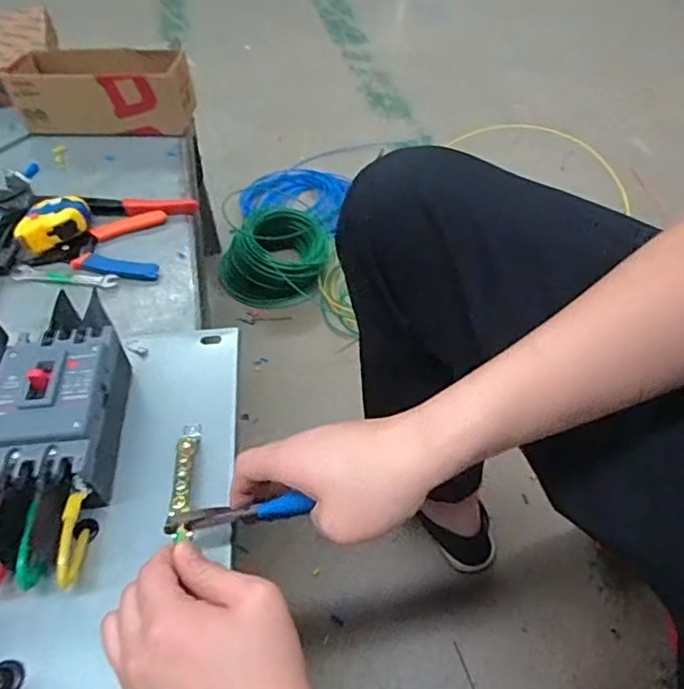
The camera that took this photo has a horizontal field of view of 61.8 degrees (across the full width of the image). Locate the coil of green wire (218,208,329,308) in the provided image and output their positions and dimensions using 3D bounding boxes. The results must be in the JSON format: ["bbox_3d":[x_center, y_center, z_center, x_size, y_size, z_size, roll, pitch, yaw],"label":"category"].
[{"bbox_3d":[-0.133,-0.197,1.166,0.204,0.126,0.204,-2,49,2],"label":"coil of green wire"}]

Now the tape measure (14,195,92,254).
[{"bbox_3d":[-0.317,-0.135,0.632,0.078,0.035,0.067,-24,52,-16],"label":"tape measure"}]

